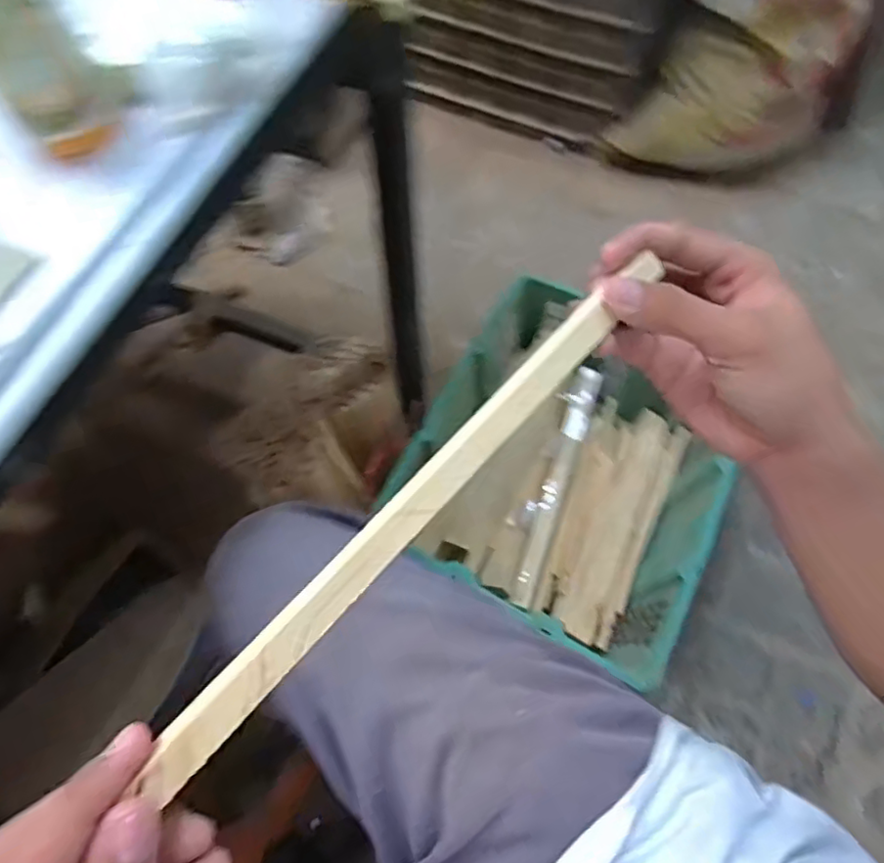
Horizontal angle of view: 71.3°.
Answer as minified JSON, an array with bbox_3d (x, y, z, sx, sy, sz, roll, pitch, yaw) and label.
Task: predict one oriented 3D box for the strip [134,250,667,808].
[{"bbox_3d":[0.001,0.016,0.224,0.017,0.010,0.255,38,68,18],"label":"strip"}]

